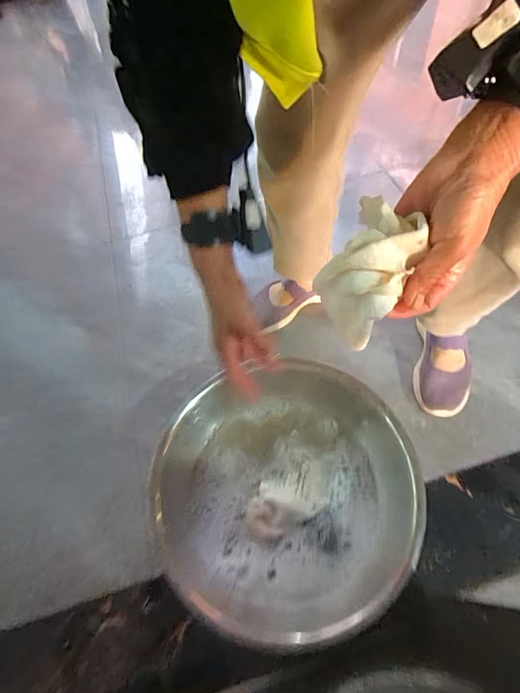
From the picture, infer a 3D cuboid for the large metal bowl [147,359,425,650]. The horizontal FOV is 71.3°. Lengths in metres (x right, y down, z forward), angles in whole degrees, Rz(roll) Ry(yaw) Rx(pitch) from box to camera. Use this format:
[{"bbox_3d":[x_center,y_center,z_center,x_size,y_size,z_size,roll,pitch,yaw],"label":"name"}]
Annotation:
[{"bbox_3d":[0.032,0.211,0.564,0.379,0.087,0.394,-2,57,3],"label":"large metal bowl"}]

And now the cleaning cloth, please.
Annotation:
[{"bbox_3d":[0.095,-0.050,0.322,0.069,0.123,0.074,36,67,24],"label":"cleaning cloth"}]

